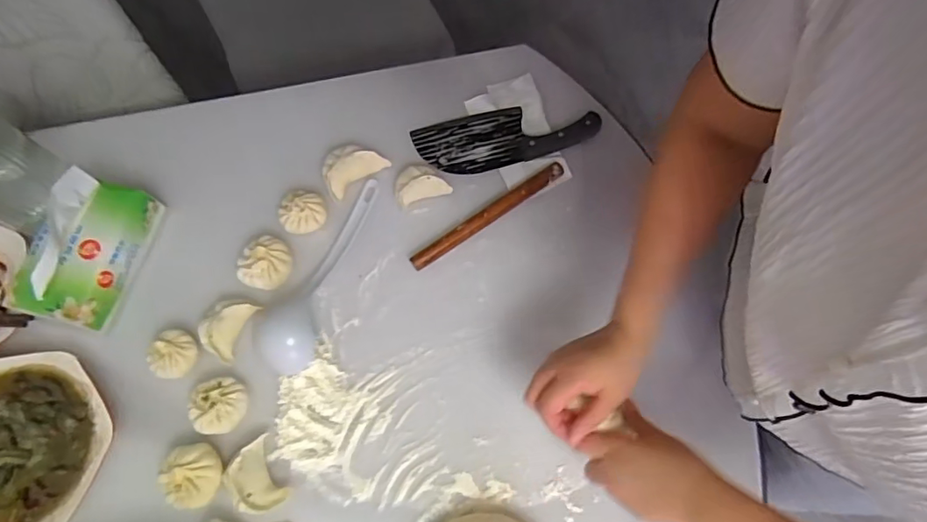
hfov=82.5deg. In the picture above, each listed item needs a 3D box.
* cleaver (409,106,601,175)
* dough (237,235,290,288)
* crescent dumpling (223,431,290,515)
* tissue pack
[{"bbox_3d":[0.057,-0.172,0.704,0.236,0.020,0.087,-14,73,-5],"label":"cleaver"},{"bbox_3d":[-0.241,0.005,0.644,0.060,0.039,0.063,0,72,-1],"label":"dough"},{"bbox_3d":[-0.225,0.234,0.569,0.048,0.034,0.071,-26,74,-9],"label":"crescent dumpling"},{"bbox_3d":[-0.443,-0.015,0.615,0.099,0.069,0.172,11,72,3],"label":"tissue pack"}]

